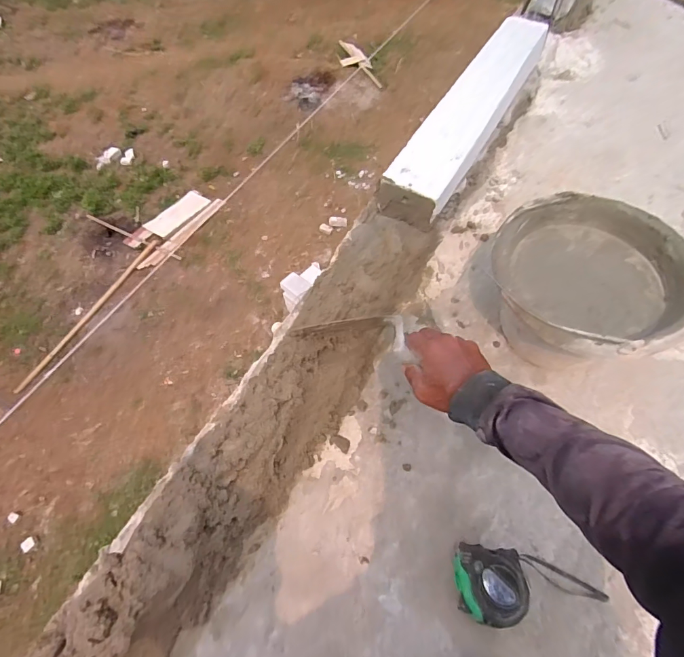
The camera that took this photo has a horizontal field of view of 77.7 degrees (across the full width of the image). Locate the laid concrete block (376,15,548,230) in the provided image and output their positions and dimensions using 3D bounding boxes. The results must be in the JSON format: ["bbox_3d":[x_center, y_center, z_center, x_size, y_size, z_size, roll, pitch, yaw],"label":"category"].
[{"bbox_3d":[0.244,-0.413,0.802,0.103,0.066,0.564,27,63,15],"label":"laid concrete block"}]

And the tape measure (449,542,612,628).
[{"bbox_3d":[0.216,0.300,0.491,0.167,0.046,0.075,4,60,3],"label":"tape measure"}]

